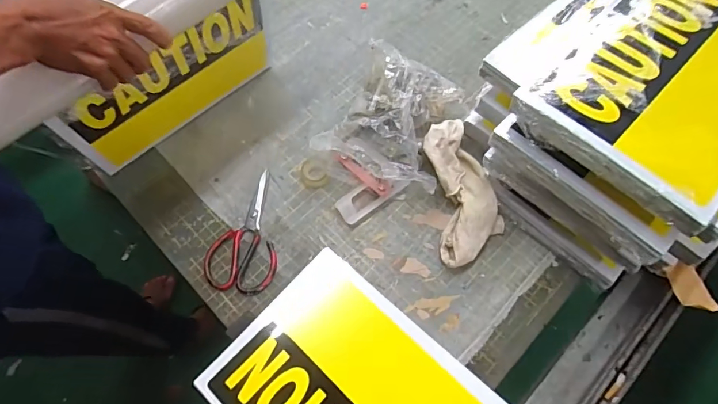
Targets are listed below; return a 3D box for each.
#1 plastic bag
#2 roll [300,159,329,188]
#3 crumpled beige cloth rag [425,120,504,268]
[{"bbox_3d":[0.075,-0.126,0.731,0.188,0.123,0.246,25,65,14],"label":"plastic bag"},{"bbox_3d":[-0.075,-0.048,0.754,0.048,0.024,0.049,-1,62,1],"label":"roll"},{"bbox_3d":[0.166,-0.018,0.700,0.099,0.082,0.223,-7,62,-3],"label":"crumpled beige cloth rag"}]

